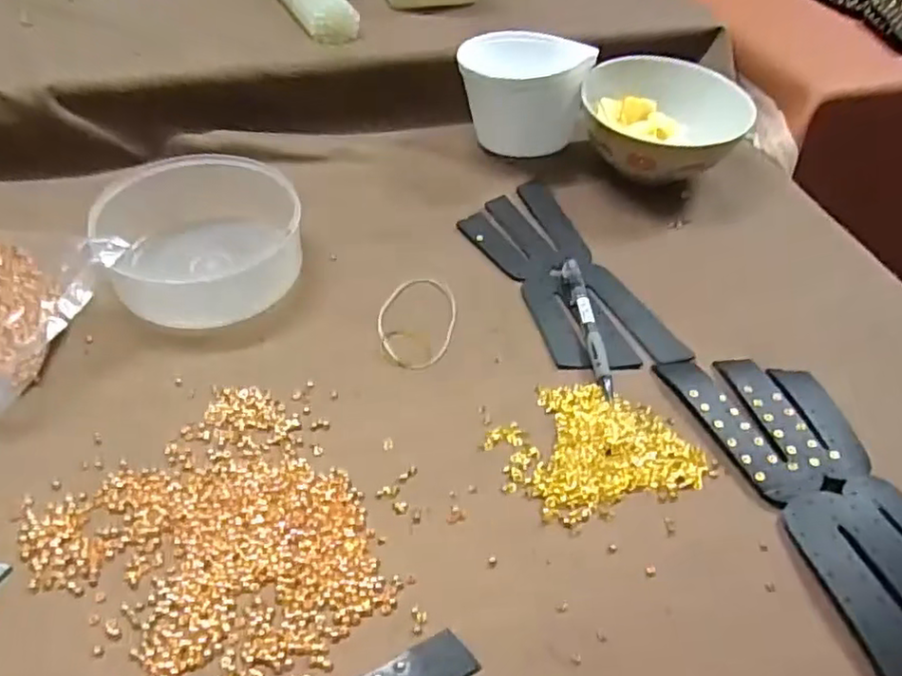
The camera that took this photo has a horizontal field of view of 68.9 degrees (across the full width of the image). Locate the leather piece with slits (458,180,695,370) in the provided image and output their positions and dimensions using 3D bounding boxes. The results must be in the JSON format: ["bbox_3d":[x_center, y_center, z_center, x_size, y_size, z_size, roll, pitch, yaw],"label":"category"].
[{"bbox_3d":[0.085,-0.051,0.524,0.091,0.009,0.219,-16,50,-16],"label":"leather piece with slits"}]

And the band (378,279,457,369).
[{"bbox_3d":[-0.024,-0.012,0.478,0.056,0.006,0.085,6,47,1],"label":"band"}]

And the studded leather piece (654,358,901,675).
[{"bbox_3d":[0.229,0.092,0.397,0.095,0.011,0.222,-15,50,-13],"label":"studded leather piece"}]

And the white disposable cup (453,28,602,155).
[{"bbox_3d":[0.070,-0.234,0.622,0.112,0.078,0.112,2,47,-2],"label":"white disposable cup"}]

